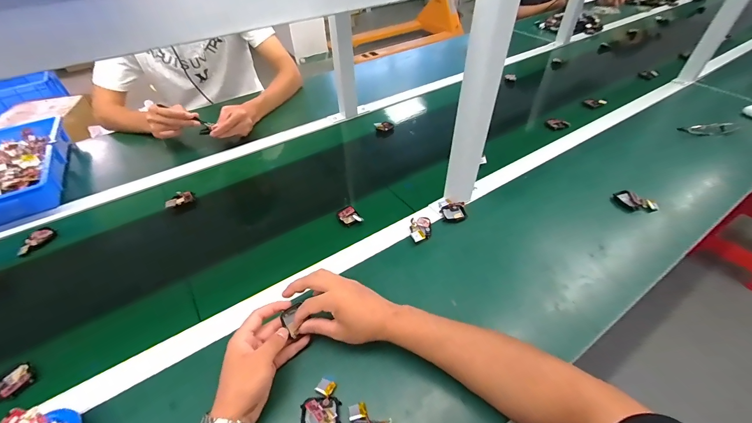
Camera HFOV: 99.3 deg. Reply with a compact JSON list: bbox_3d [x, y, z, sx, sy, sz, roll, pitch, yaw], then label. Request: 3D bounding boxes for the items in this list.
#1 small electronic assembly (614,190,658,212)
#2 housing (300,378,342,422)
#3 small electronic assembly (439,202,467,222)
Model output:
[{"bbox_3d":[0.506,-0.019,0.622,0.071,0.020,0.031,33,55,30],"label":"small electronic assembly"},{"bbox_3d":[-0.068,0.238,0.394,0.046,0.020,0.057,-3,46,0],"label":"housing"},{"bbox_3d":[0.151,0.001,0.617,0.044,0.019,0.038,-6,46,-4],"label":"small electronic assembly"}]

